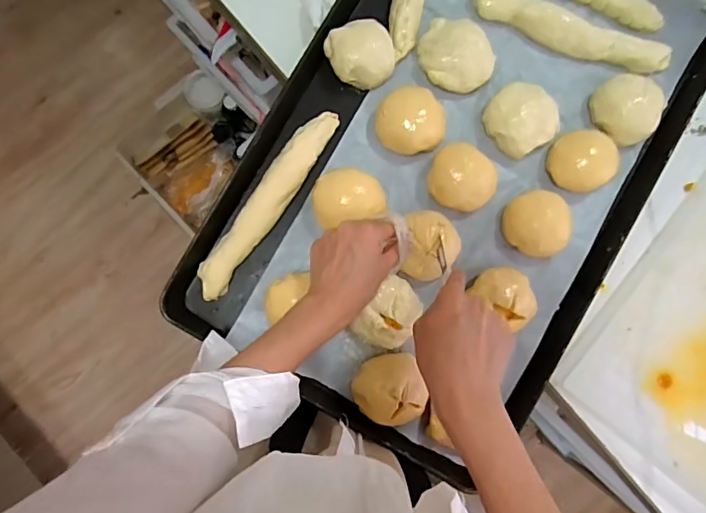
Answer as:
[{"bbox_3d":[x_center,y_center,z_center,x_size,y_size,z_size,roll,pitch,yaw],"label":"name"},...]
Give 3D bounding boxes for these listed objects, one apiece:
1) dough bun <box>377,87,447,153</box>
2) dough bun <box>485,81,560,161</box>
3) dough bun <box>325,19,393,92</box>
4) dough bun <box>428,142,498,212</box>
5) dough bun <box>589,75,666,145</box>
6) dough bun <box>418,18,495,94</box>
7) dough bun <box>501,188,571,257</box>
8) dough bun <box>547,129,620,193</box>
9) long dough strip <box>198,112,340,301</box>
[{"bbox_3d":[0.063,-0.146,0.539,0.072,0.032,0.070,0,87,-2],"label":"dough bun"},{"bbox_3d":[0.186,-0.152,0.546,0.074,0.035,0.069,0,87,-2],"label":"dough bun"},{"bbox_3d":[0.009,-0.219,0.534,0.067,0.034,0.068,-24,88,-3],"label":"dough bun"},{"bbox_3d":[0.119,-0.081,0.531,0.074,0.038,0.067,20,86,-1],"label":"dough bun"},{"bbox_3d":[0.301,-0.161,0.540,0.067,0.031,0.072,0,87,-2],"label":"dough bun"},{"bbox_3d":[0.110,-0.220,0.535,0.067,0.034,0.080,-27,88,-4],"label":"dough bun"},{"bbox_3d":[0.198,-0.034,0.532,0.064,0.032,0.069,0,87,-2],"label":"dough bun"},{"bbox_3d":[0.250,-0.103,0.536,0.066,0.028,0.063,0,87,-2],"label":"dough bun"},{"bbox_3d":[-0.092,-0.058,0.526,0.039,0.021,0.233,35,86,0],"label":"long dough strip"}]

